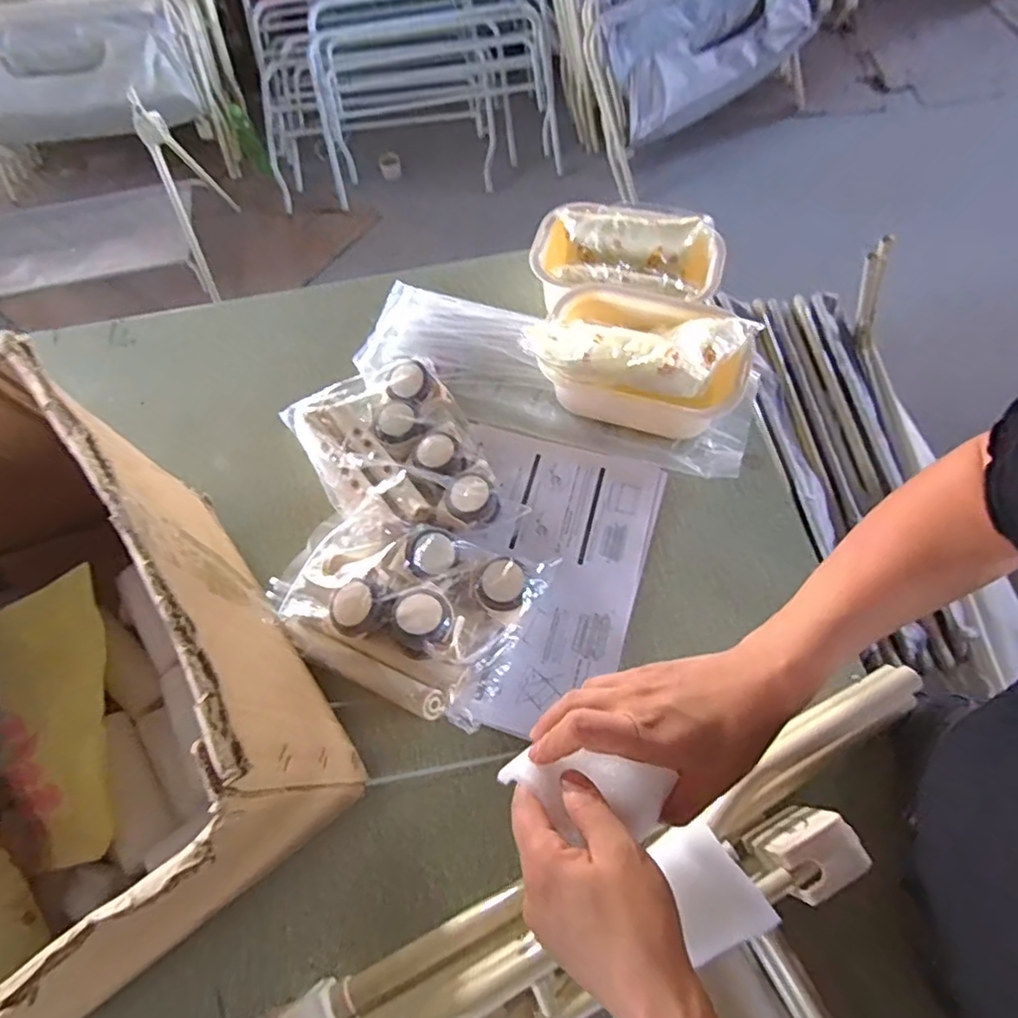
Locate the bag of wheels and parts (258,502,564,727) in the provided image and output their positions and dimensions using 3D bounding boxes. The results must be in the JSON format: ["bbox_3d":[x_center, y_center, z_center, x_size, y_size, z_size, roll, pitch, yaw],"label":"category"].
[{"bbox_3d":[-0.104,0.074,0.551,0.242,0.075,0.170,24,68,14],"label":"bag of wheels and parts"}]

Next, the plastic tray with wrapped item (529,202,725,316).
[{"bbox_3d":[0.133,-0.272,0.685,0.206,0.079,0.126,10,66,8],"label":"plastic tray with wrapped item"}]

